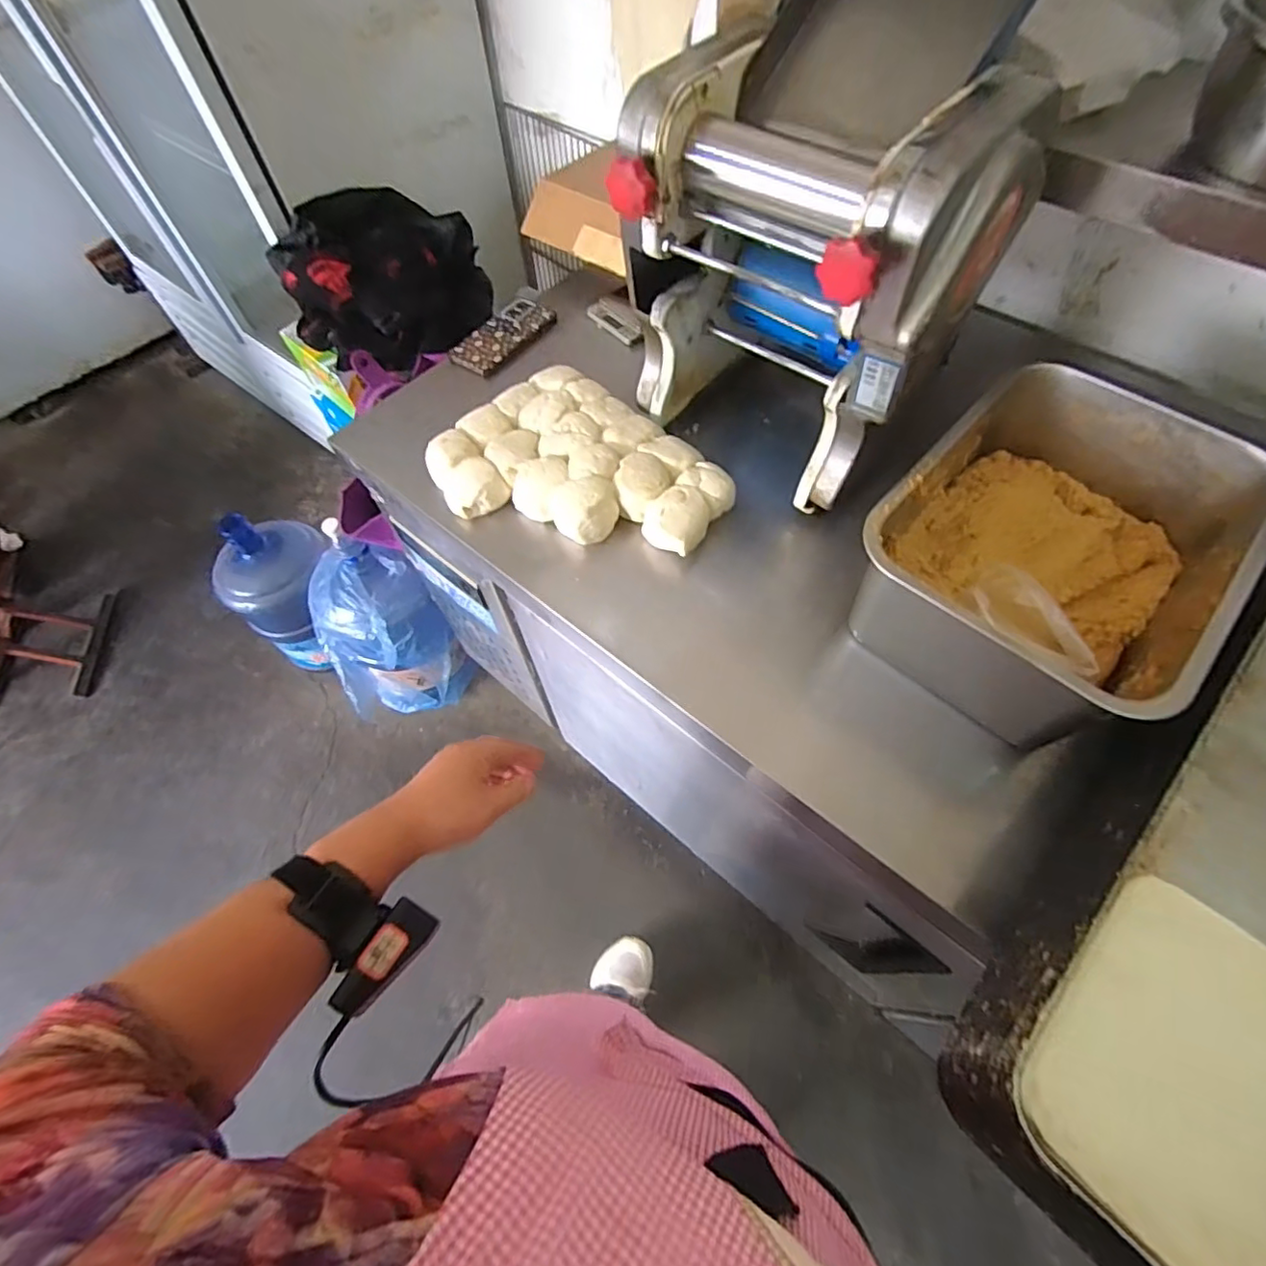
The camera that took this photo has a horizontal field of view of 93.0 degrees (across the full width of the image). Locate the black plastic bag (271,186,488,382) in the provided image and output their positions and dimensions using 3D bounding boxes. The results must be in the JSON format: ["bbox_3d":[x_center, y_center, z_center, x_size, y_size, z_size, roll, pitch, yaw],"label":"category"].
[{"bbox_3d":[-0.454,-0.651,1.102,0.347,0.173,0.301,-11,61,-4],"label":"black plastic bag"}]

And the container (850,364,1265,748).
[{"bbox_3d":[0.392,-0.080,0.577,0.262,0.140,0.347,36,68,20],"label":"container"}]

